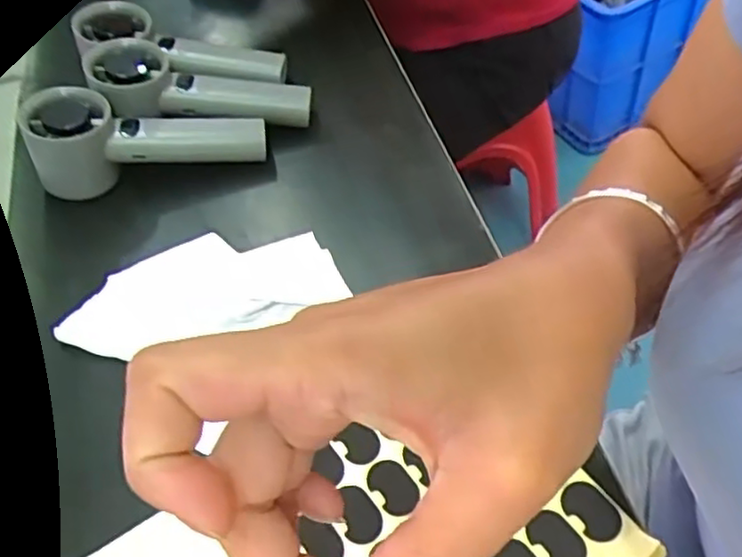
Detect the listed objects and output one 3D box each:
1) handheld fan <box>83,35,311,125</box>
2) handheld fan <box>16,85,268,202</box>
[{"bbox_3d":[-0.121,-0.134,0.490,0.154,0.030,0.054,9,52,-7],"label":"handheld fan"},{"bbox_3d":[-0.151,-0.098,0.471,0.153,0.063,0.050,-11,52,-2],"label":"handheld fan"}]

